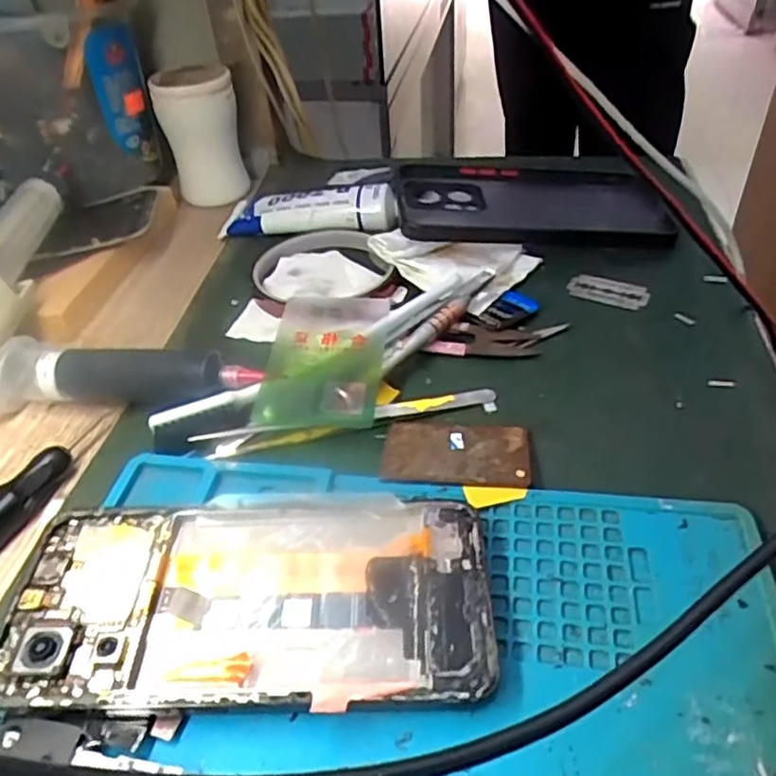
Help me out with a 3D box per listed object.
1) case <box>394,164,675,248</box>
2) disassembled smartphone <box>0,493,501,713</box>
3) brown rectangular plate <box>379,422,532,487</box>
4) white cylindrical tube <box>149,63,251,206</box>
[{"bbox_3d":[0.089,-0.111,0.408,0.164,0.017,0.084,1,41,-5],"label":"case"},{"bbox_3d":[-0.045,0.072,0.224,0.157,0.015,0.074,-2,41,4],"label":"disassembled smartphone"},{"bbox_3d":[0.029,0.026,0.275,0.060,0.005,0.037,2,41,8],"label":"brown rectangular plate"},{"bbox_3d":[-0.129,-0.177,0.462,0.054,0.080,0.044,-15,42,-11],"label":"white cylindrical tube"}]

